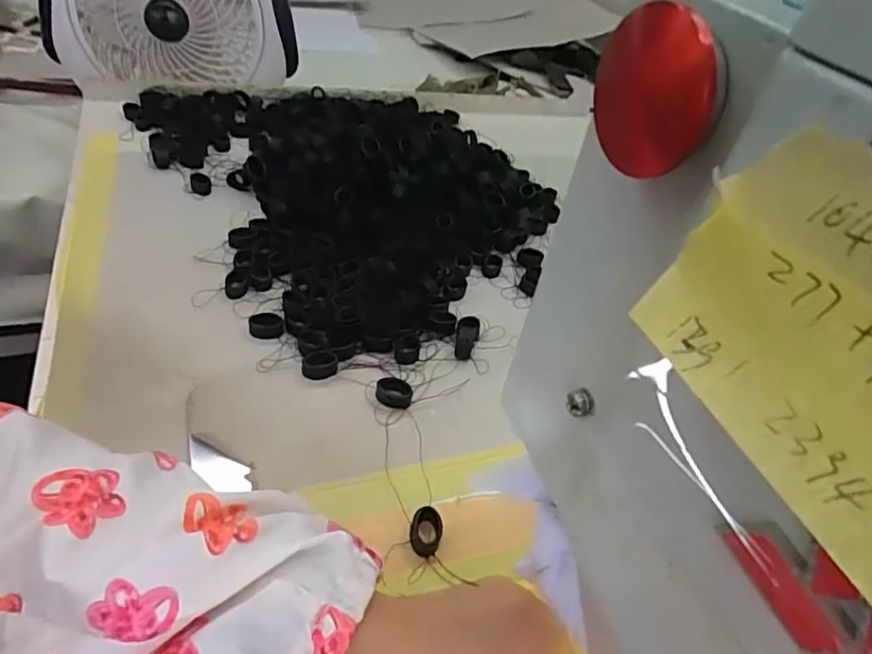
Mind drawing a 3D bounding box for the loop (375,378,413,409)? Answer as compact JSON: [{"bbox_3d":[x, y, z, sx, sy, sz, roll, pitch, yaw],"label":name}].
[{"bbox_3d":[-0.024,0.038,0.343,0.021,0.008,0.015,10,43,4],"label":"loop"}]

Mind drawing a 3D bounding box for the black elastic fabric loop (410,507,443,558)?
[{"bbox_3d":[-0.005,0.097,0.280,0.015,0.007,0.021,7,43,1],"label":"black elastic fabric loop"}]

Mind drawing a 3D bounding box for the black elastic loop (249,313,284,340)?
[{"bbox_3d":[-0.106,-0.002,0.369,0.019,0.006,0.017,-16,47,-23],"label":"black elastic loop"}]

